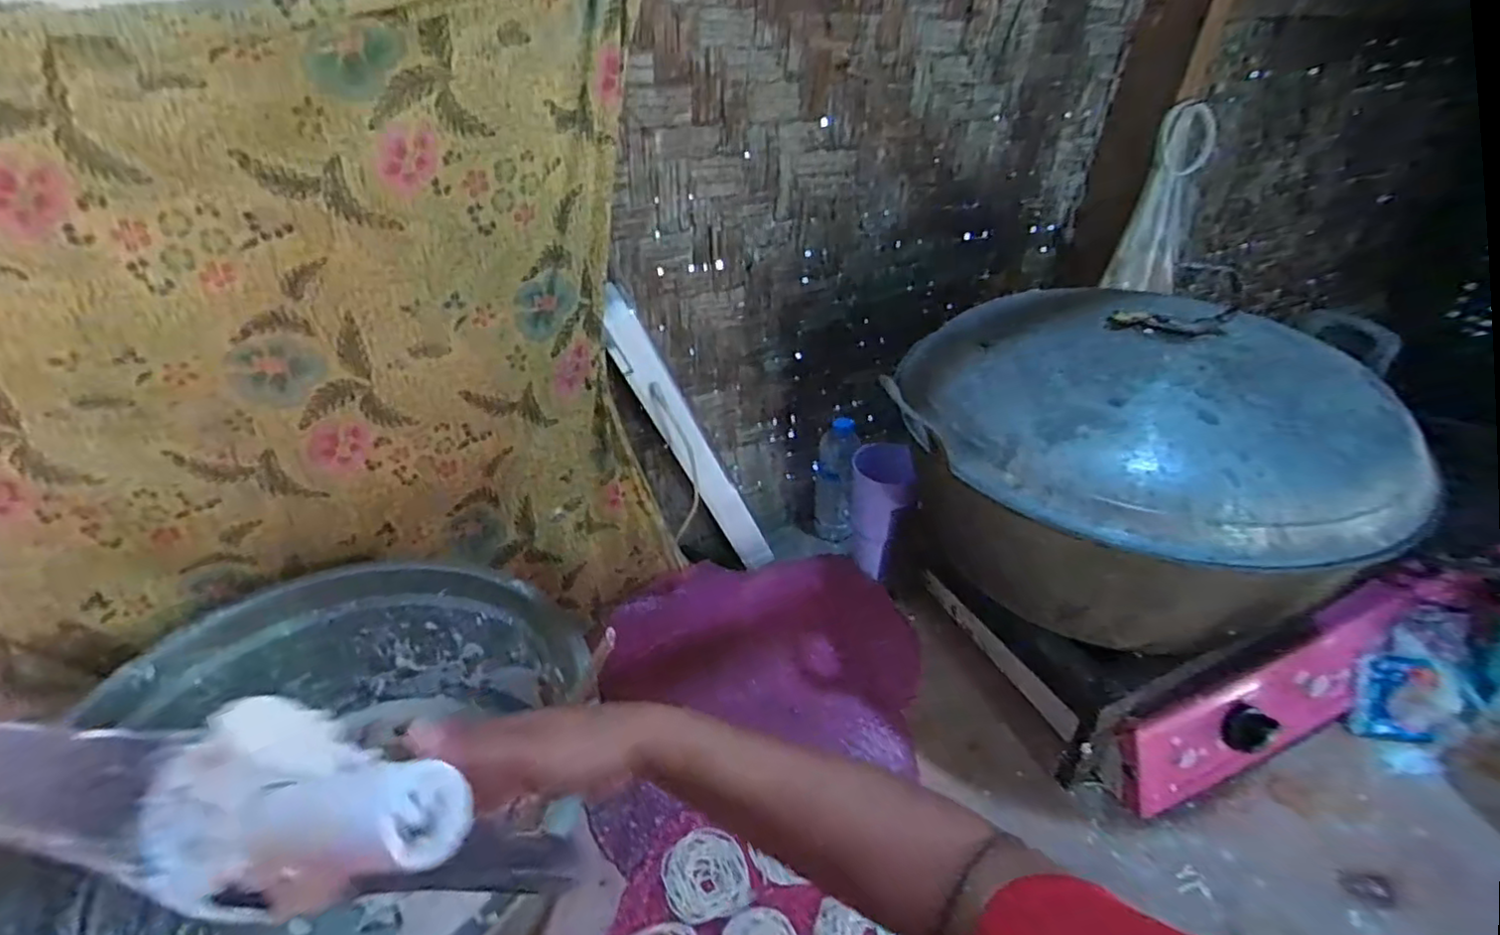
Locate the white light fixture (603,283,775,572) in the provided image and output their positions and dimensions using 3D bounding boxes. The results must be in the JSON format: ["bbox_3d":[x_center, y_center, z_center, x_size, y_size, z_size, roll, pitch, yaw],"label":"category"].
[{"bbox_3d":[-0.068,-0.017,0.856,0.053,0.481,0.033,-35,44,-9],"label":"white light fixture"}]

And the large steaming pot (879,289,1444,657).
[{"bbox_3d":[0.378,-0.023,0.659,0.407,0.231,0.388,0,35,0],"label":"large steaming pot"}]

